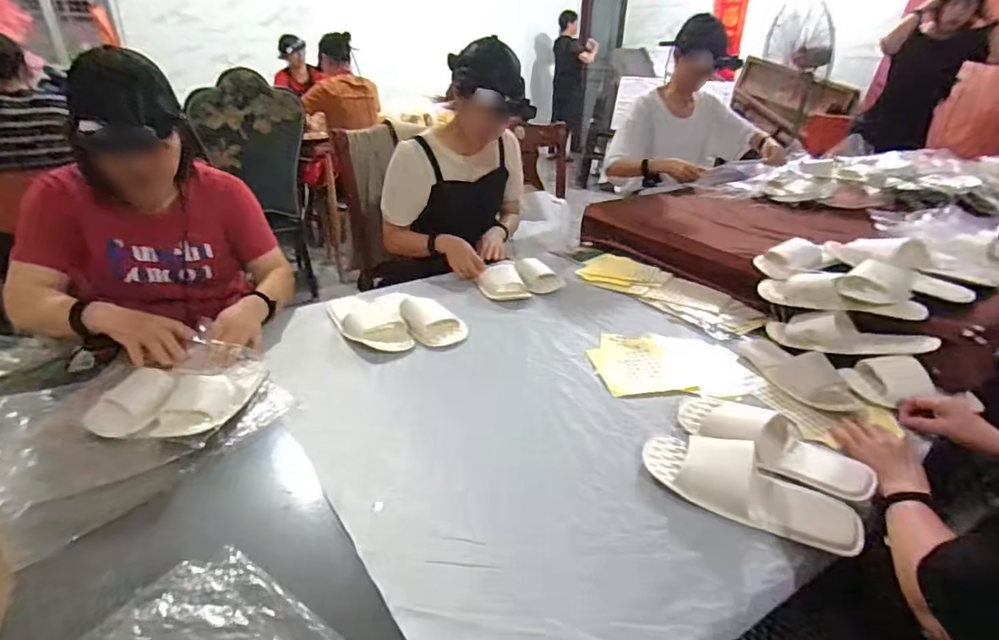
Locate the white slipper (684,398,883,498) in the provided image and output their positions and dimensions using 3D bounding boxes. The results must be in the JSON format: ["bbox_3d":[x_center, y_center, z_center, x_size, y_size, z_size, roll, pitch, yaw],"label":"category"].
[{"bbox_3d":[0.404,0.163,0.776,0.261,0.055,0.137,16,31,25],"label":"white slipper"}]

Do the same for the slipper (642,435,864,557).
[{"bbox_3d":[0.331,0.215,0.697,0.276,0.056,0.112,19,33,30],"label":"slipper"}]

